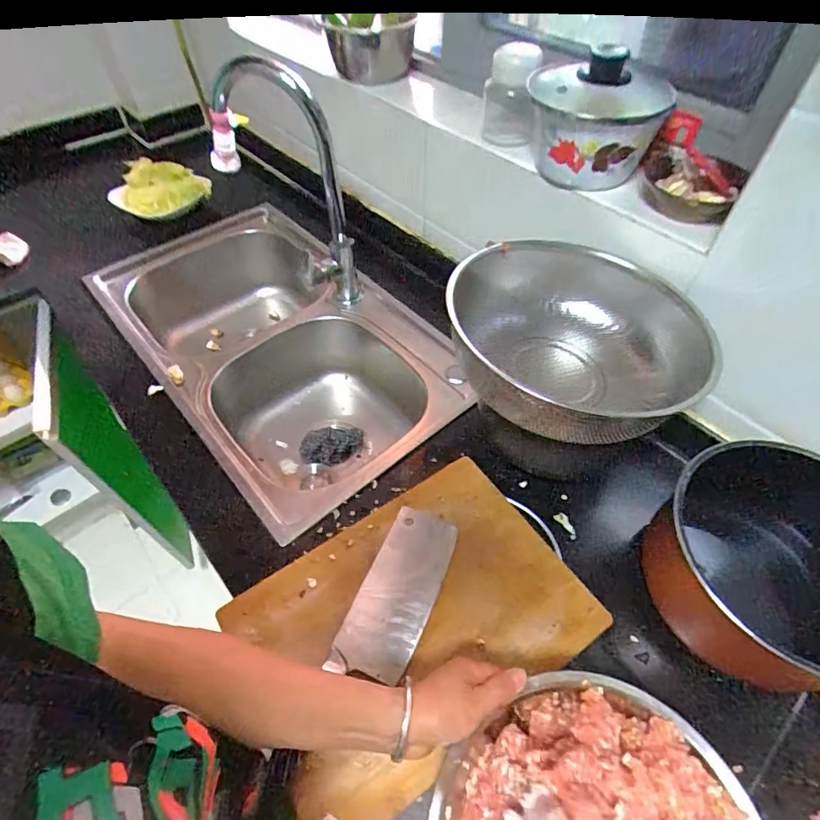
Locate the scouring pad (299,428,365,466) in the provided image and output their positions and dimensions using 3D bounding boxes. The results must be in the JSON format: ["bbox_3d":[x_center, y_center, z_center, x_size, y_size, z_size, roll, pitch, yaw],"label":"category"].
[{"bbox_3d":[-0.142,0.066,0.864,0.111,0.011,0.076,1,60,-2],"label":"scouring pad"}]

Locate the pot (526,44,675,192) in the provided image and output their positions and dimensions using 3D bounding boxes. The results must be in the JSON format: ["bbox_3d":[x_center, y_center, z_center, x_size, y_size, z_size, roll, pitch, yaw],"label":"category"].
[{"bbox_3d":[0.231,-0.369,0.601,0.160,0.135,0.150,0,53,0],"label":"pot"}]

